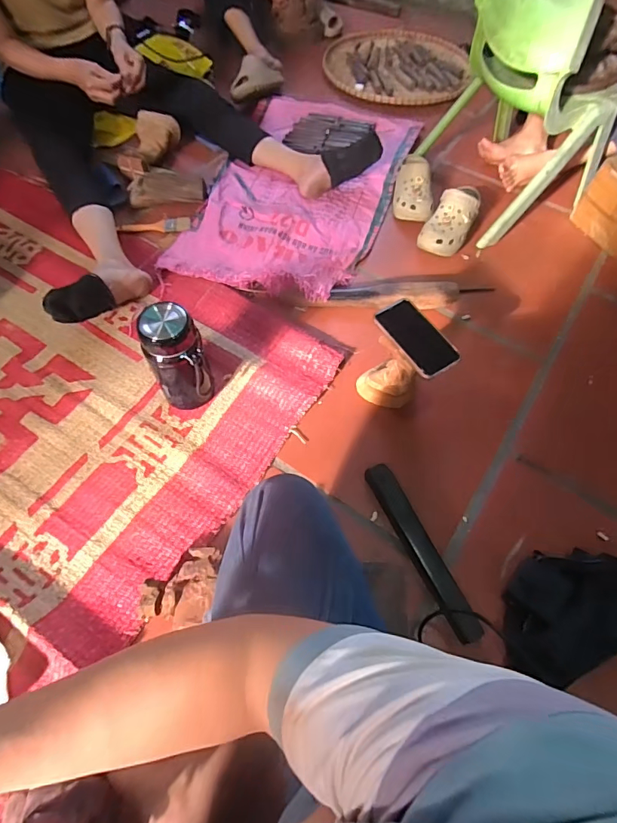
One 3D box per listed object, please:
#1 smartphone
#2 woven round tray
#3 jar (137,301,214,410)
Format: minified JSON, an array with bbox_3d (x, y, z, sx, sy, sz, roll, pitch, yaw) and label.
[{"bbox_3d":[0.176,-0.122,0.709,0.072,0.012,0.143,-33,73,-6],"label":"smartphone"},{"bbox_3d":[0.297,-1.166,1.450,0.471,0.022,0.464,1,63,-1],"label":"woven round tray"},{"bbox_3d":[-0.227,-0.083,0.763,0.093,0.232,0.078,-25,66,-13],"label":"jar"}]

